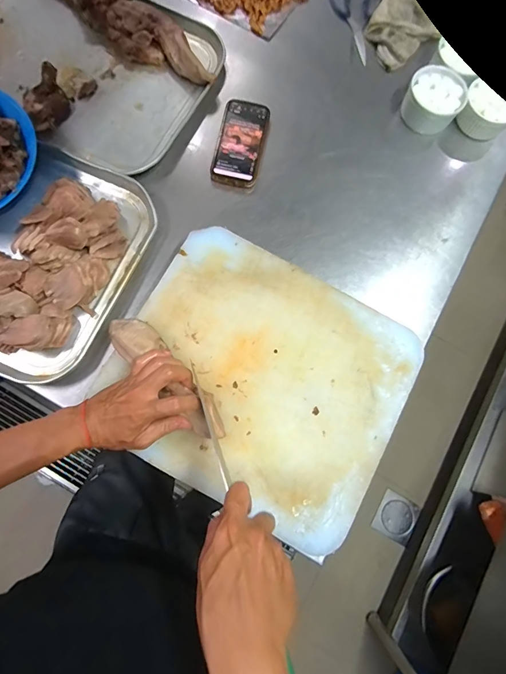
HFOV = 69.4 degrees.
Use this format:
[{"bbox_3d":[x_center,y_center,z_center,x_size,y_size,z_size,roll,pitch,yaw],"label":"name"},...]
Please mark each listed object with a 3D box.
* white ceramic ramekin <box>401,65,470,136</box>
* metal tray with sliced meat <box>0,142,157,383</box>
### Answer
[{"bbox_3d":[0.326,-0.428,0.666,0.096,0.057,0.106,23,78,1],"label":"white ceramic ramekin"},{"bbox_3d":[-0.413,-0.154,0.550,0.443,0.048,0.342,23,78,1],"label":"metal tray with sliced meat"}]

